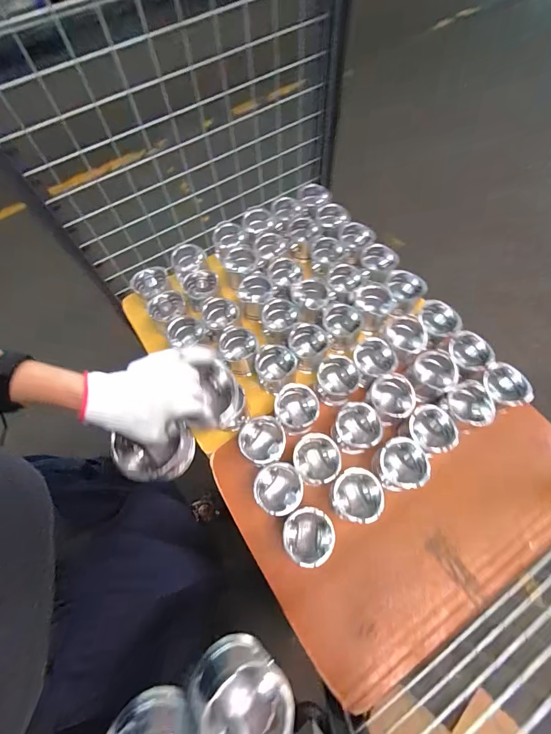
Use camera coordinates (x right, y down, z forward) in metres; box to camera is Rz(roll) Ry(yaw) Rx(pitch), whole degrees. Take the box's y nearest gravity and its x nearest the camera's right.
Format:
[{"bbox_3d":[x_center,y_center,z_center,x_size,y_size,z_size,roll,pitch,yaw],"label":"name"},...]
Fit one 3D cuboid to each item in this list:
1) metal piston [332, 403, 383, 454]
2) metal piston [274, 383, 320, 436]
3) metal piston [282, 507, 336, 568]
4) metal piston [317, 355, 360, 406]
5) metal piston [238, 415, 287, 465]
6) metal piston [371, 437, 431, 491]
[{"bbox_3d":[0.167,0.125,0.708,0.088,0.086,0.088,-1,65,2],"label":"metal piston"},{"bbox_3d":[0.044,0.092,0.726,0.091,0.082,0.093,12,66,8],"label":"metal piston"},{"bbox_3d":[0.060,0.316,0.645,0.092,0.093,0.093,1,65,3],"label":"metal piston"},{"bbox_3d":[0.135,0.030,0.759,0.089,0.066,0.098,26,69,14],"label":"metal piston"},{"bbox_3d":[-0.024,0.153,0.696,0.090,0.060,0.084,-24,66,-8],"label":"metal piston"},{"bbox_3d":[0.245,0.197,0.684,0.090,0.082,0.092,-1,65,2],"label":"metal piston"}]

